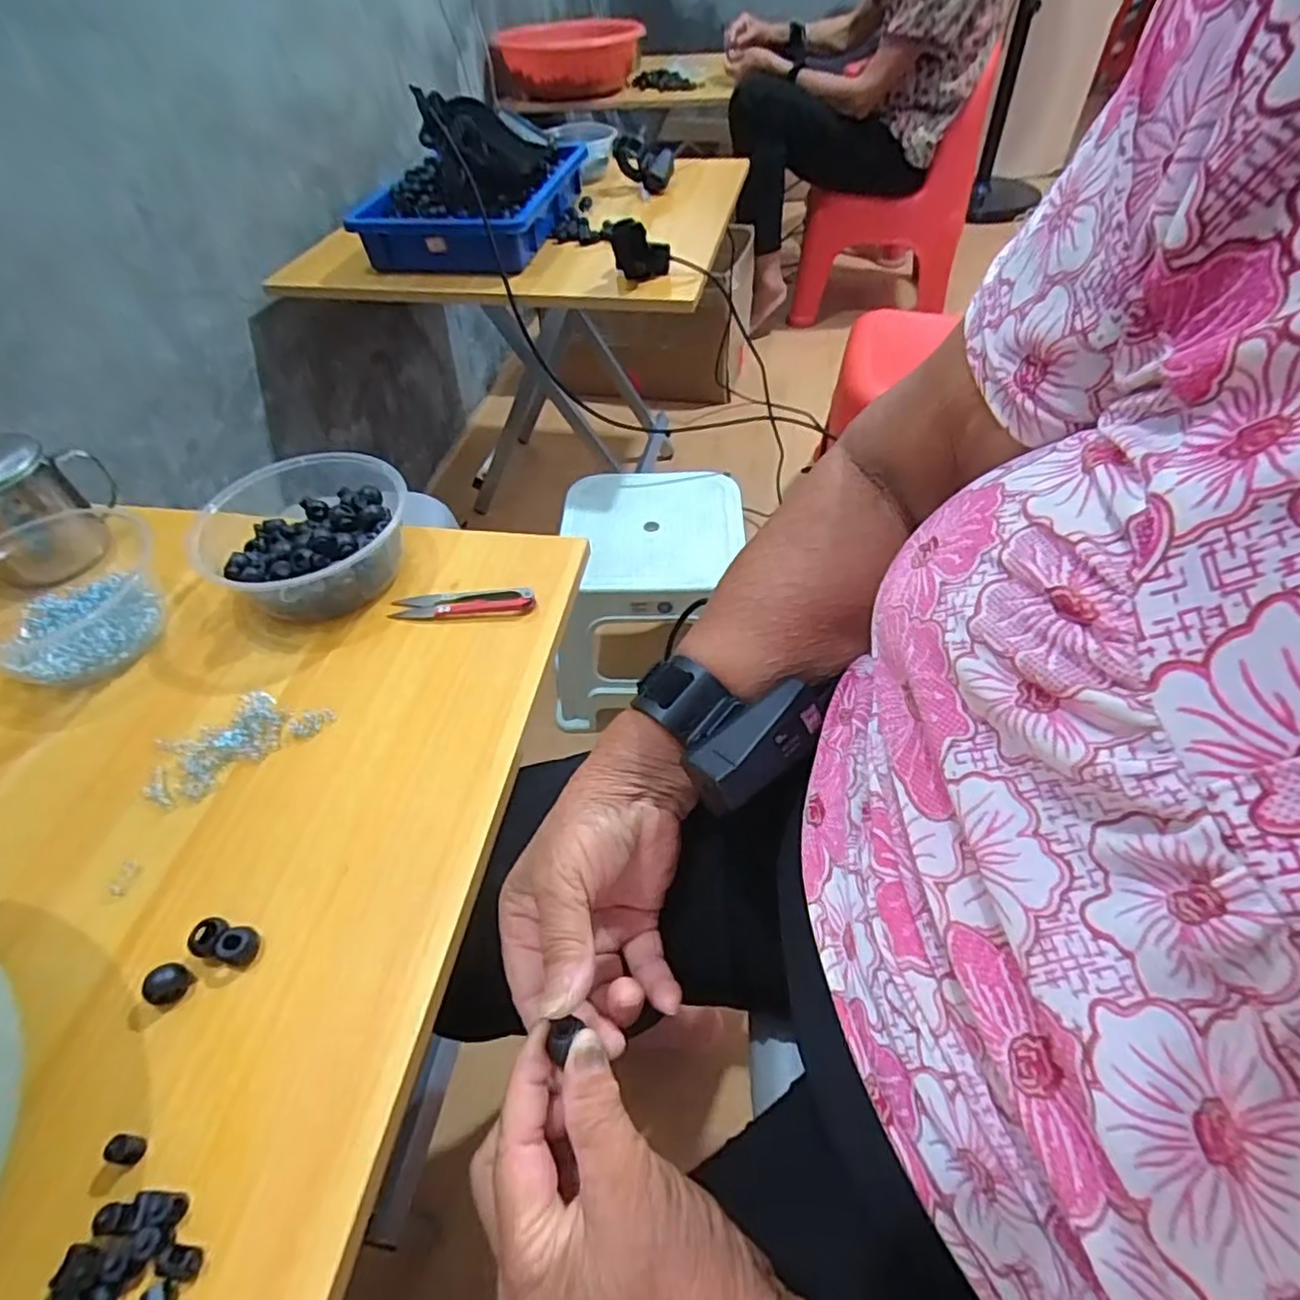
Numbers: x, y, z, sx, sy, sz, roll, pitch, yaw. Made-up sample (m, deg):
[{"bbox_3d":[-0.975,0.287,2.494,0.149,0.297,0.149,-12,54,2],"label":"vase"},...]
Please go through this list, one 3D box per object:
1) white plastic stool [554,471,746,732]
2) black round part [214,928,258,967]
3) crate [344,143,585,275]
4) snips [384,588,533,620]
[{"bbox_3d":[-0.003,-0.071,0.967,0.257,0.266,0.257,-1,50,3],"label":"white plastic stool"},{"bbox_3d":[-0.199,0.142,0.318,0.015,0.013,0.017,15,52,16],"label":"black round part"},{"bbox_3d":[-0.240,-0.650,0.951,0.233,0.088,0.370,3,50,7],"label":"crate"},{"bbox_3d":[-0.131,-0.032,0.461,0.099,0.007,0.022,-2,50,2],"label":"snips"}]

